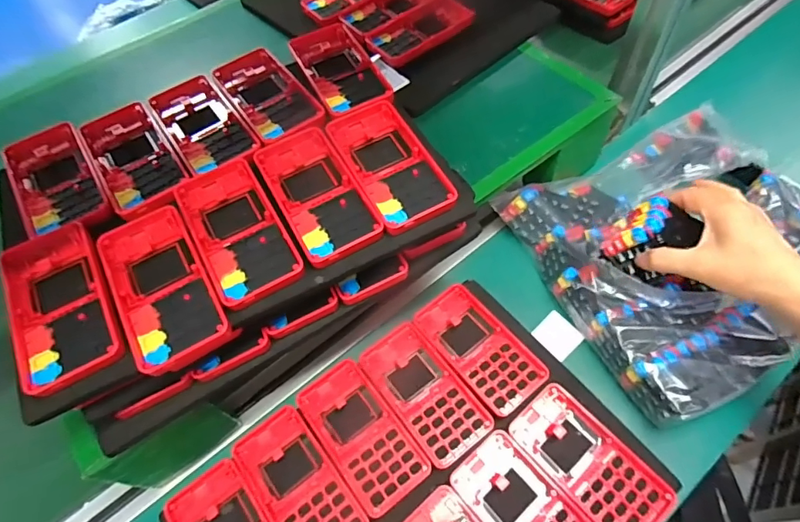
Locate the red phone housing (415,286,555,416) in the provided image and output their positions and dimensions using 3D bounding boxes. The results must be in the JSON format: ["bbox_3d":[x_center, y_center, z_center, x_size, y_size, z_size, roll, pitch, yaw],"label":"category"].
[{"bbox_3d":[0.072,0.077,0.433,0.061,0.011,0.121,-35,62,-16],"label":"red phone housing"}]

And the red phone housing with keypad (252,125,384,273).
[{"bbox_3d":[-0.068,-0.057,0.379,0.062,0.013,0.131,-26,60,-11],"label":"red phone housing with keypad"}]

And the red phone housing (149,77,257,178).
[{"bbox_3d":[-0.175,-0.120,0.424,0.060,0.021,0.135,-32,61,-14],"label":"red phone housing"}]

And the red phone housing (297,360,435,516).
[{"bbox_3d":[-0.033,0.143,0.400,0.061,0.009,0.121,-34,61,-16],"label":"red phone housing"}]

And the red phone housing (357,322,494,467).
[{"bbox_3d":[0.021,0.113,0.416,0.062,0.008,0.120,-33,61,-15],"label":"red phone housing"}]

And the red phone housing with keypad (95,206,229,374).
[{"bbox_3d":[-0.173,0.015,0.343,0.063,0.016,0.127,-30,60,-13],"label":"red phone housing with keypad"}]

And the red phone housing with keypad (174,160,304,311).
[{"bbox_3d":[-0.126,-0.026,0.365,0.061,0.018,0.128,-28,60,-12],"label":"red phone housing with keypad"}]

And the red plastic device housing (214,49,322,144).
[{"bbox_3d":[-0.124,-0.152,0.446,0.060,0.022,0.122,-32,61,-14],"label":"red plastic device housing"}]

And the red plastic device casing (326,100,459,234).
[{"bbox_3d":[-0.009,-0.080,0.391,0.062,0.018,0.129,-25,59,-10],"label":"red plastic device casing"}]

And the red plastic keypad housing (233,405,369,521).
[{"bbox_3d":[-0.082,0.181,0.384,0.059,0.019,0.123,-35,62,-16],"label":"red plastic keypad housing"}]

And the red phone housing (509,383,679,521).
[{"bbox_3d":[0.151,0.161,0.378,0.060,0.012,0.124,-37,62,-17],"label":"red phone housing"}]

